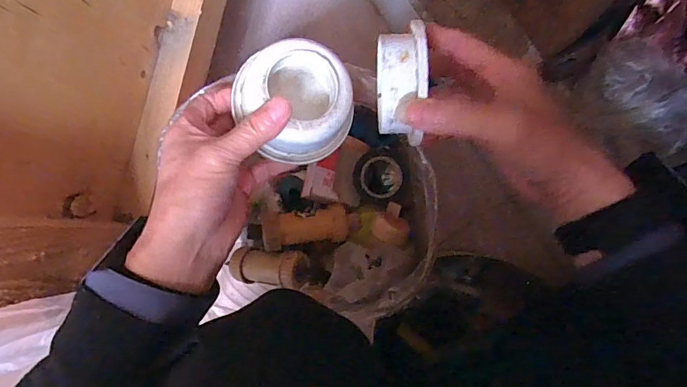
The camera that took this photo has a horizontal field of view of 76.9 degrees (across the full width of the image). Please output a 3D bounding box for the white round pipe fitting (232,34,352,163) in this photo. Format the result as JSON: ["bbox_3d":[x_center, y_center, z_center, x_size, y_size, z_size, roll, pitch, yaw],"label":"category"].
[{"bbox_3d":[-0.030,-0.077,0.337,0.095,0.054,0.095,-1,98,-8],"label":"white round pipe fitting"}]

